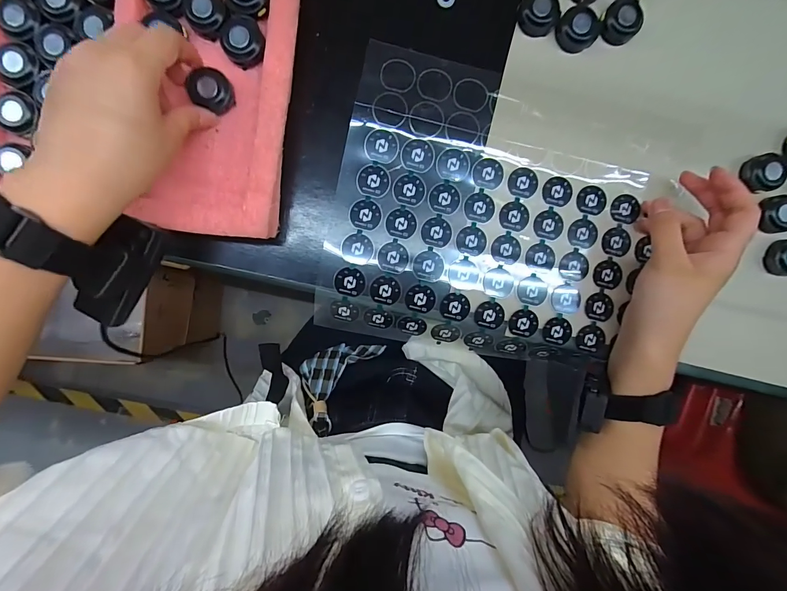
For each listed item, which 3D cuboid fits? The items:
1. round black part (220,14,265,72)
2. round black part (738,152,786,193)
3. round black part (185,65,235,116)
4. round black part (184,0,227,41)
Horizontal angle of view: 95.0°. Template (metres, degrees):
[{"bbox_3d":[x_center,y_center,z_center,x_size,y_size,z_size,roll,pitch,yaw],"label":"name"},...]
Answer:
[{"bbox_3d":[-0.106,-0.180,0.255,0.029,0.010,0.032,-5,93,-2],"label":"round black part"},{"bbox_3d":[0.301,-0.099,0.292,0.030,0.013,0.029,-10,96,-3],"label":"round black part"},{"bbox_3d":[-0.129,-0.145,0.256,0.026,0.013,0.028,0,95,-4],"label":"round black part"},{"bbox_3d":[-0.130,-0.199,0.251,0.027,0.010,0.032,16,92,-3],"label":"round black part"}]

